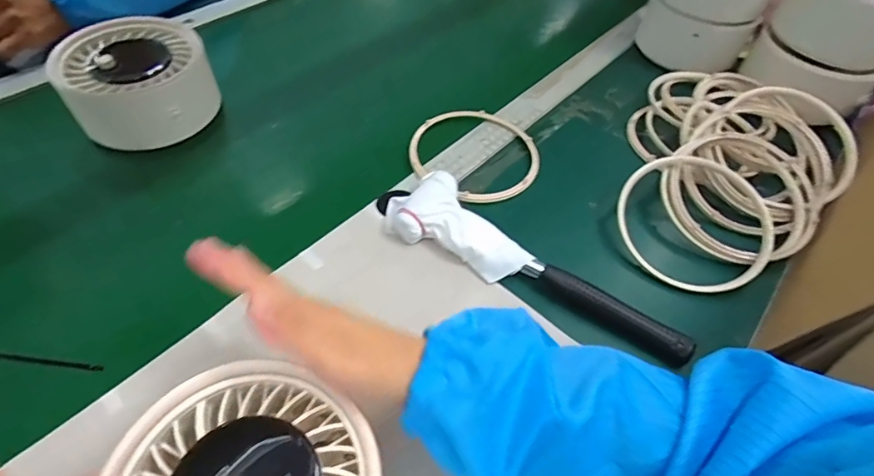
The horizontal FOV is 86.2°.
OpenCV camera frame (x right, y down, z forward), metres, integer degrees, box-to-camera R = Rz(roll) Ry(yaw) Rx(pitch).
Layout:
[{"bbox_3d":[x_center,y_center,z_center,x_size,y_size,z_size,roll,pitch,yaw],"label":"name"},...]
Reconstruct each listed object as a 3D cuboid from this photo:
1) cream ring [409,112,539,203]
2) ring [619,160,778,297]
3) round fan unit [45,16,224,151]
[{"bbox_3d":[0.042,-0.090,0.499,0.136,0.019,0.127,3,52,-3],"label":"cream ring"},{"bbox_3d":[0.242,-0.015,0.441,0.142,0.013,0.137,0,69,0],"label":"ring"},{"bbox_3d":[-0.317,-0.165,0.507,0.141,0.074,0.135,-12,55,-14],"label":"round fan unit"}]

